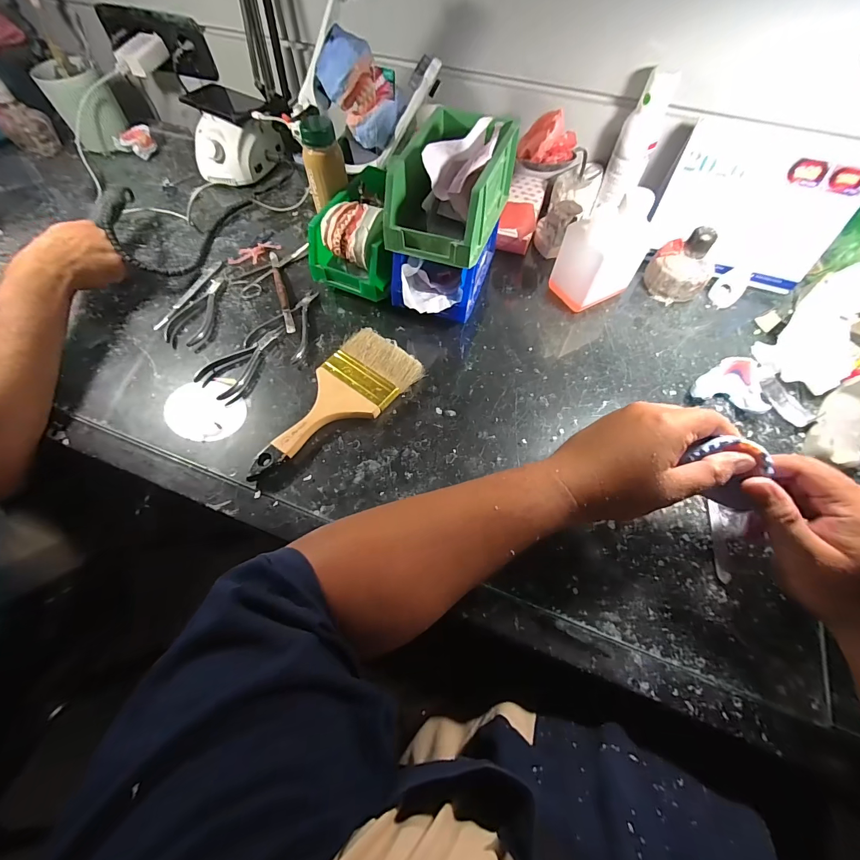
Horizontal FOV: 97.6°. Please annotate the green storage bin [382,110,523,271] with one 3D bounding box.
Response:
[{"bbox_3d":[0.026,-0.271,0.425,0.098,0.083,0.169,20,64,10],"label":"green storage bin"}]

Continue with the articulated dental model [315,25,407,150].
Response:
[{"bbox_3d":[-0.091,-0.443,0.498,0.076,0.101,0.083,-33,67,-16],"label":"articulated dental model"}]

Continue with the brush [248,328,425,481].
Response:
[{"bbox_3d":[-0.114,-0.031,0.434,0.098,0.021,0.217,40,69,18],"label":"brush"}]

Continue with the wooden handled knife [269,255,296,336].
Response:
[{"bbox_3d":[-0.205,-0.194,0.521,0.013,0.014,0.167,-18,64,-9],"label":"wooden handled knife"}]

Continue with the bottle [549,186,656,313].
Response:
[{"bbox_3d":[0.222,-0.228,0.482,0.095,0.125,0.074,-30,66,-15],"label":"bottle"}]

